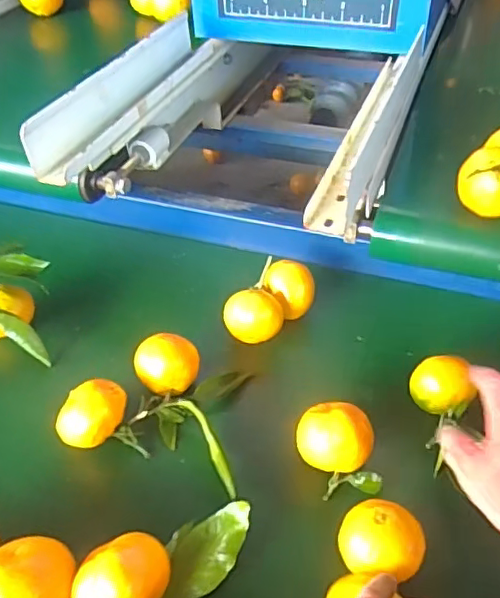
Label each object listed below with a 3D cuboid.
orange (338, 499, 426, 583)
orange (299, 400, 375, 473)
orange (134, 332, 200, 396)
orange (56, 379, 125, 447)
[{"bbox_3d":[0.100,0.184,0.436,0.061,0.047,0.055,11,42,13],"label":"orange"},{"bbox_3d":[0.074,0.124,0.503,0.063,0.063,0.053,17,43,19],"label":"orange"},{"bbox_3d":[-0.078,0.066,0.561,0.064,0.052,0.047,-9,41,-11],"label":"orange"},{"bbox_3d":[-0.141,0.108,0.518,0.060,0.055,0.051,-13,42,-15],"label":"orange"}]

